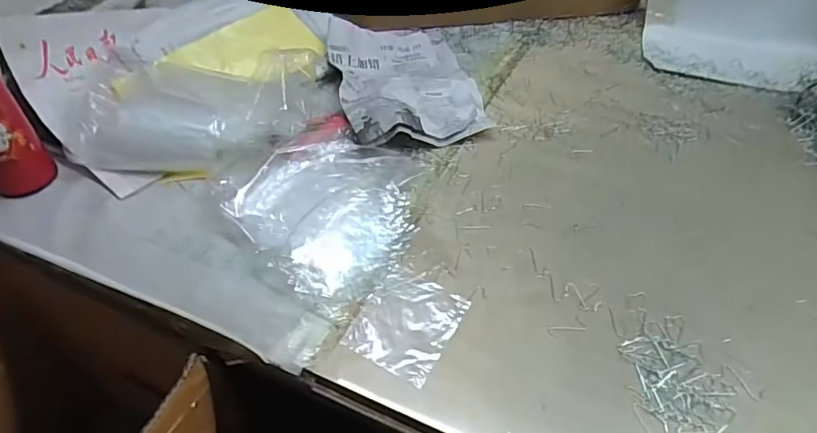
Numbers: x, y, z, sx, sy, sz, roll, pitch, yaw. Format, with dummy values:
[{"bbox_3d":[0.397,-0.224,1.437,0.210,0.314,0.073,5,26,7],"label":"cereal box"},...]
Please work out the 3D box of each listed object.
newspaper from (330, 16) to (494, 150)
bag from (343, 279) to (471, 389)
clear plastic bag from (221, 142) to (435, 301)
[{"bbox_3d":[-0.005,-0.201,0.735,0.198,0.055,0.298,-9,44,-10],"label":"newspaper"},{"bbox_3d":[-0.002,0.095,0.465,0.084,0.006,0.097,23,47,21],"label":"bag"},{"bbox_3d":[-0.080,-0.017,0.564,0.189,0.024,0.221,18,46,17],"label":"clear plastic bag"}]

